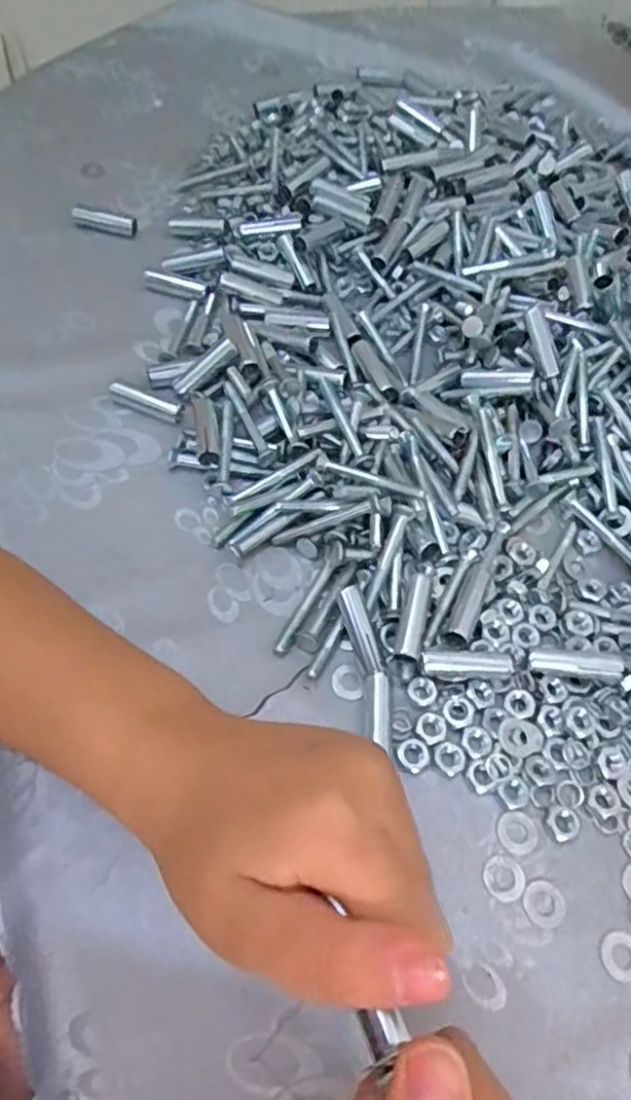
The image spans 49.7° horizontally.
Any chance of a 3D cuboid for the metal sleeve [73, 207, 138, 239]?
[{"bbox_3d":[-0.134,-0.209,0.433,0.038,0.011,0.012,7,58,-4],"label":"metal sleeve"}]

